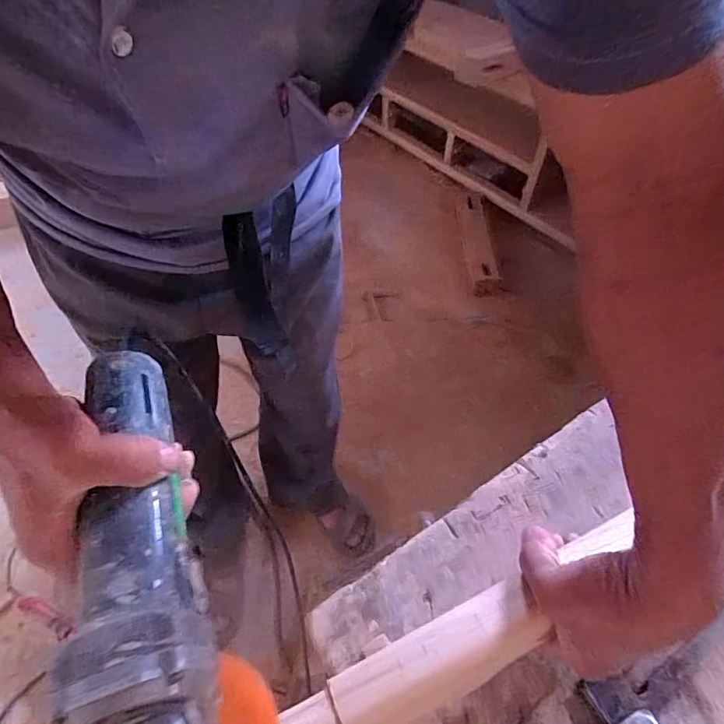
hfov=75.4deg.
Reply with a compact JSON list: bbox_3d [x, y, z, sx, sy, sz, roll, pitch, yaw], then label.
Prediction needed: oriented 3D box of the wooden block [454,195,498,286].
[{"bbox_3d":[0.436,-0.484,1.811,0.108,0.022,0.448,-10,57,13],"label":"wooden block"}]

